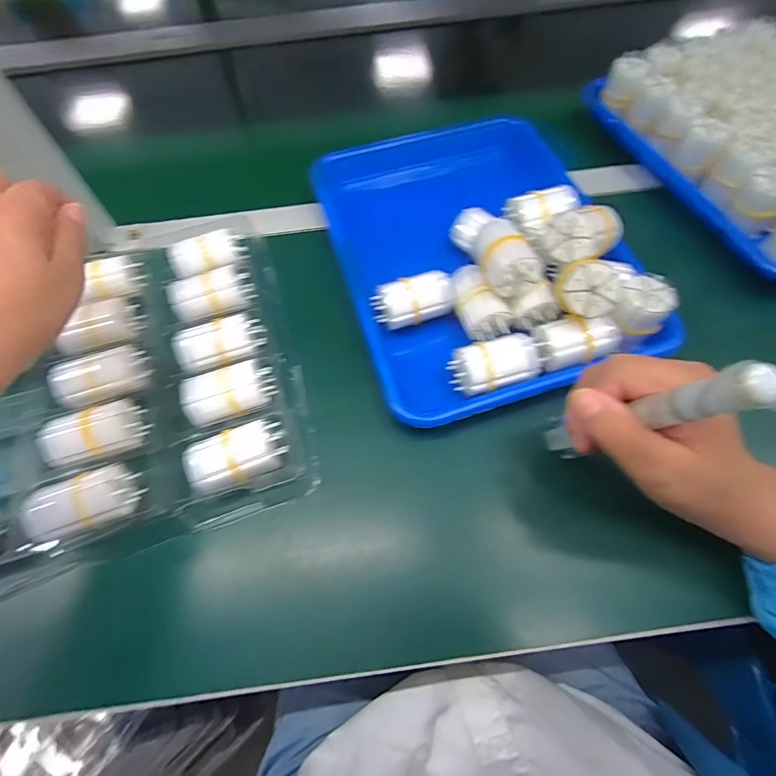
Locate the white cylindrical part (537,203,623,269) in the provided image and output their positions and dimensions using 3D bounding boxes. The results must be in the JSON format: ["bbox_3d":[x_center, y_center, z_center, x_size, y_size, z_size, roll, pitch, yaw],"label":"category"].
[{"bbox_3d":[0.155,-0.124,0.340,0.043,0.039,0.058,9,29,44],"label":"white cylindrical part"}]

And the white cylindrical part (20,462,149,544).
[{"bbox_3d":[-0.212,0.080,0.294,0.065,0.033,0.036,-20,62,-8],"label":"white cylindrical part"}]

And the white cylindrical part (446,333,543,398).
[{"bbox_3d":[0.082,-0.018,0.329,0.066,0.030,0.034,-17,62,-6],"label":"white cylindrical part"}]

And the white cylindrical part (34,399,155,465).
[{"bbox_3d":[-0.224,0.033,0.321,0.065,0.028,0.037,-19,62,-7],"label":"white cylindrical part"}]

